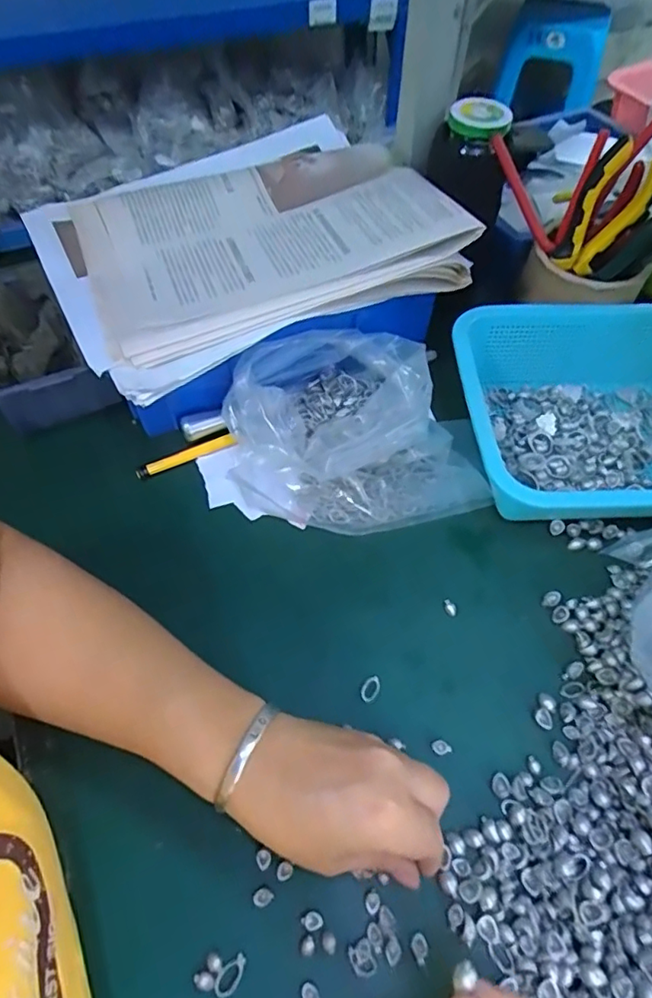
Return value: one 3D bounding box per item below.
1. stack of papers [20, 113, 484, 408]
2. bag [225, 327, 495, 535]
[{"bbox_3d":[-0.070,-0.211,0.436,0.289,0.051,0.247,-24,60,-16],"label":"stack of papers"},{"bbox_3d":[0.020,-0.054,0.420,0.185,0.083,0.146,-15,57,-10],"label":"bag"}]

